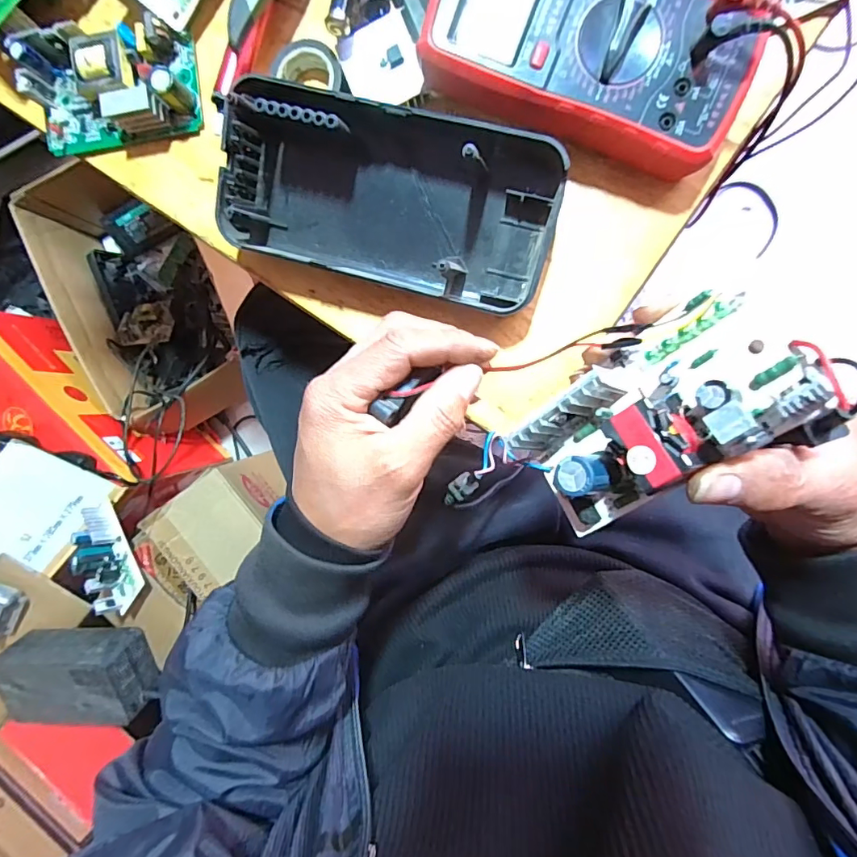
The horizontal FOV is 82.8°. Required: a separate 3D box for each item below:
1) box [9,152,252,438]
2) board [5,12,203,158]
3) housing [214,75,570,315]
[{"bbox_3d":[-0.492,-0.218,0.839,0.182,0.180,0.445,-24,91,9],"label":"box"},{"bbox_3d":[-0.226,-0.245,0.343,0.118,0.030,0.069,-6,94,8],"label":"board"},{"bbox_3d":[-0.027,-0.147,0.306,0.209,0.059,0.099,16,97,6],"label":"housing"}]

